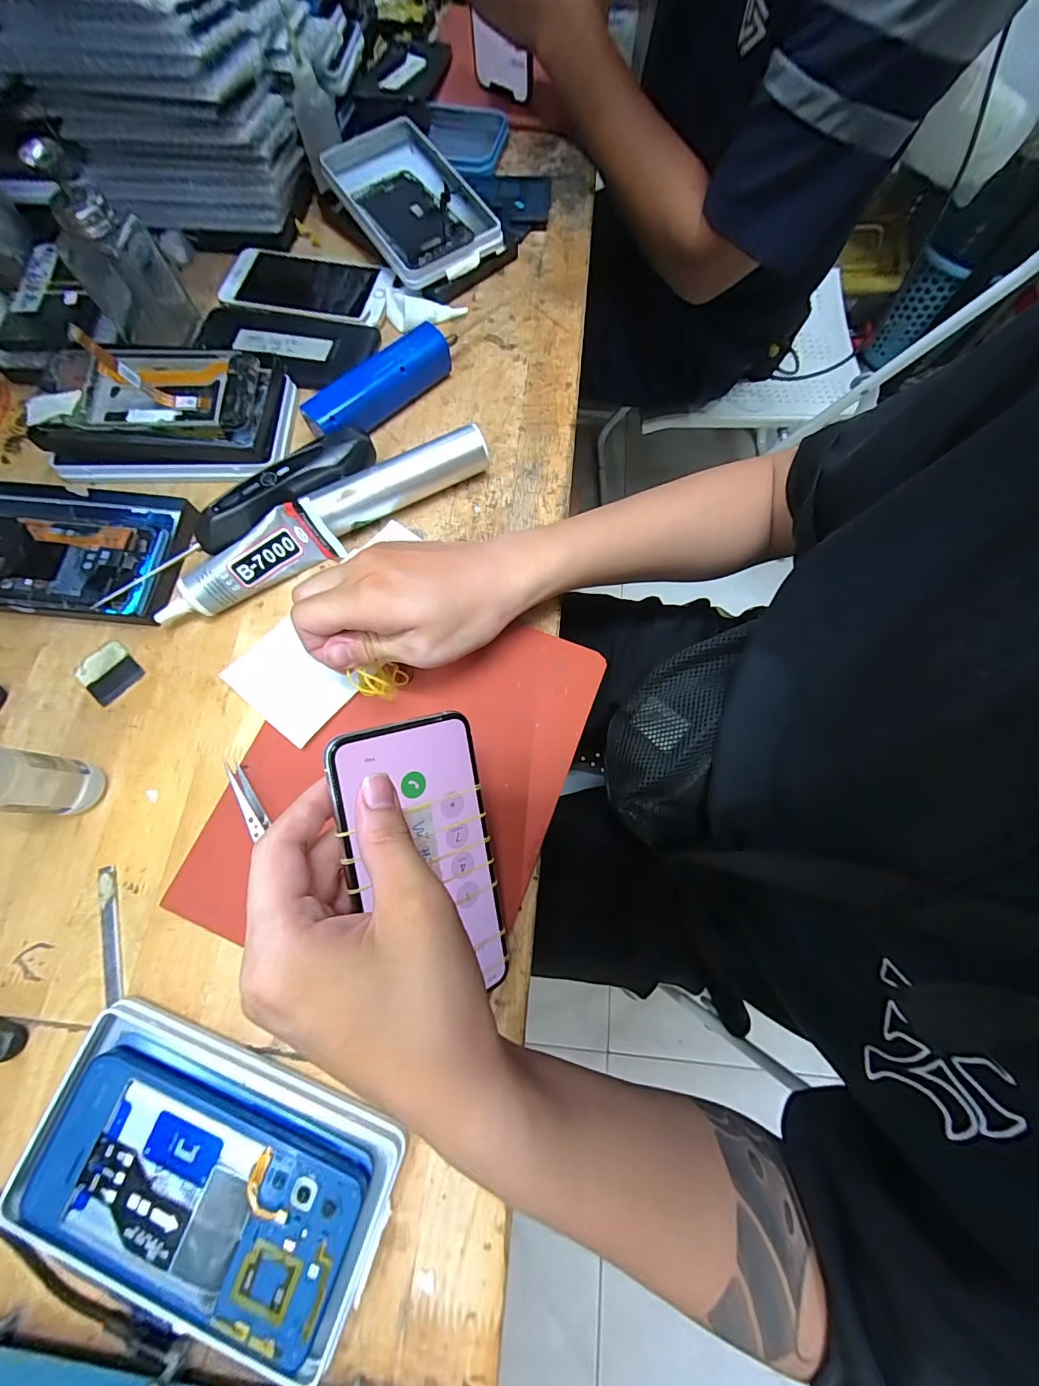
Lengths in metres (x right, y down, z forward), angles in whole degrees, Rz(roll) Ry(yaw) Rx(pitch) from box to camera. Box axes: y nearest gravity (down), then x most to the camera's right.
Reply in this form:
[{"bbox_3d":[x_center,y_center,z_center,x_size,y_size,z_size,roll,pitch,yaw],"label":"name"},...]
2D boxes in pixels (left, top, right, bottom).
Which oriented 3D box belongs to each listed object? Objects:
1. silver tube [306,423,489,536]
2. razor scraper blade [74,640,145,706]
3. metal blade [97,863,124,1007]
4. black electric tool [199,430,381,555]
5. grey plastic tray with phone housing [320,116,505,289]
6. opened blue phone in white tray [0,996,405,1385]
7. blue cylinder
[{"bbox_3d":[-0.089,-0.162,0.349,0.133,0.032,0.026,-27,75,-8],"label":"silver tube"},{"bbox_3d":[-0.288,-0.015,0.320,0.039,0.006,0.036,40,77,11],"label":"razor scraper blade"},{"bbox_3d":[-0.246,0.143,0.272,0.012,0.004,0.075,-19,74,-6],"label":"metal blade"},{"bbox_3d":[-0.169,-0.146,0.338,0.139,0.030,0.035,-38,76,-11],"label":"black electric tool"},{"bbox_3d":[-0.103,-0.463,0.425,0.104,0.026,0.192,-33,77,-3],"label":"grey plastic tray with phone housing"},{"bbox_3d":[-0.160,0.245,0.233,0.181,0.021,0.107,16,73,5],"label":"opened blue phone in white tray"},{"bbox_3d":[-0.112,-0.251,0.374,0.028,0.032,0.126,44,78,12],"label":"blue cylinder"}]

